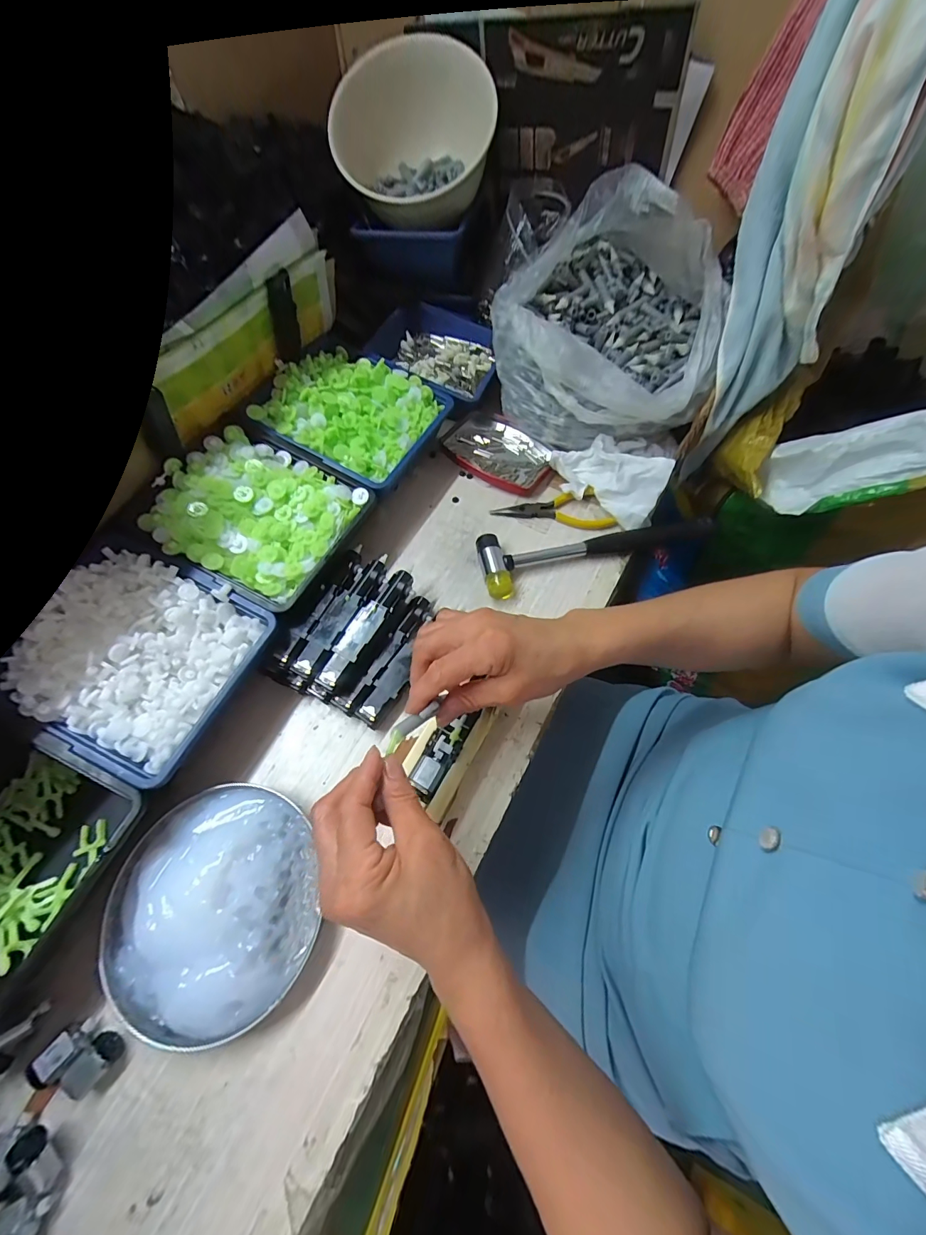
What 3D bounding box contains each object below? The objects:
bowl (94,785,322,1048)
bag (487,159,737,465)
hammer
[{"bbox_3d":[-0.173,0.194,0.286,0.133,0.031,0.138,0,64,1],"label":"bowl"},{"bbox_3d":[0.140,-0.298,0.438,0.213,0.169,0.218,8,64,5],"label":"bag"},{"bbox_3d":[0.125,-0.076,0.412,0.222,0.023,0.064,-15,64,-6],"label":"hammer"}]

